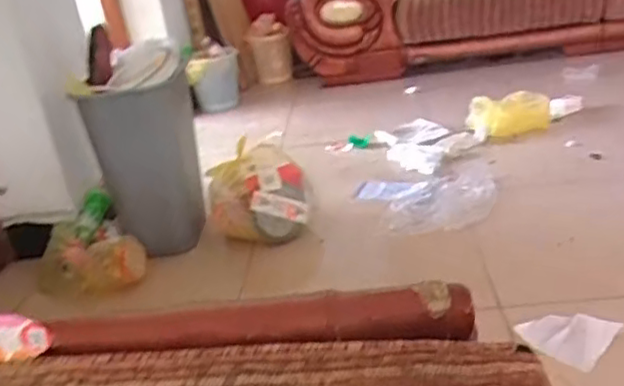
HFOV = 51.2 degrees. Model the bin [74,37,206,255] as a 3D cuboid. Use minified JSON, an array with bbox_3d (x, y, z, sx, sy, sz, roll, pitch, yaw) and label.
[{"bbox_3d":[-0.454,-0.107,1.818,0.269,0.590,0.262,-13,23,-9],"label":"bin"}]

